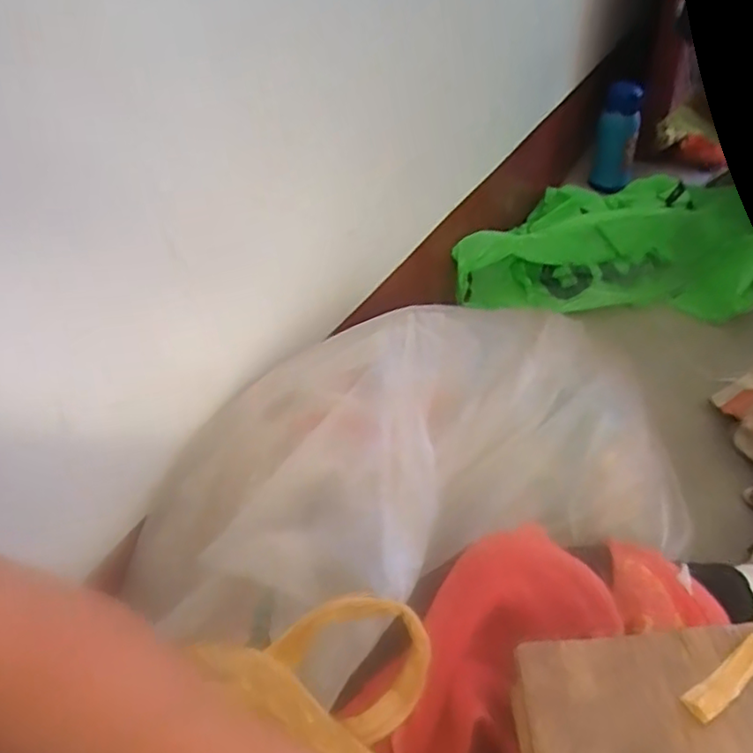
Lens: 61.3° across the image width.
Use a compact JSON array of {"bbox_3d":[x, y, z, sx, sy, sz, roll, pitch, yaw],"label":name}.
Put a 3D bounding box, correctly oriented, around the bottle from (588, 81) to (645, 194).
[{"bbox_3d":[0.485,-0.473,1.296,0.078,0.233,0.073,15,70,21],"label":"bottle"}]

